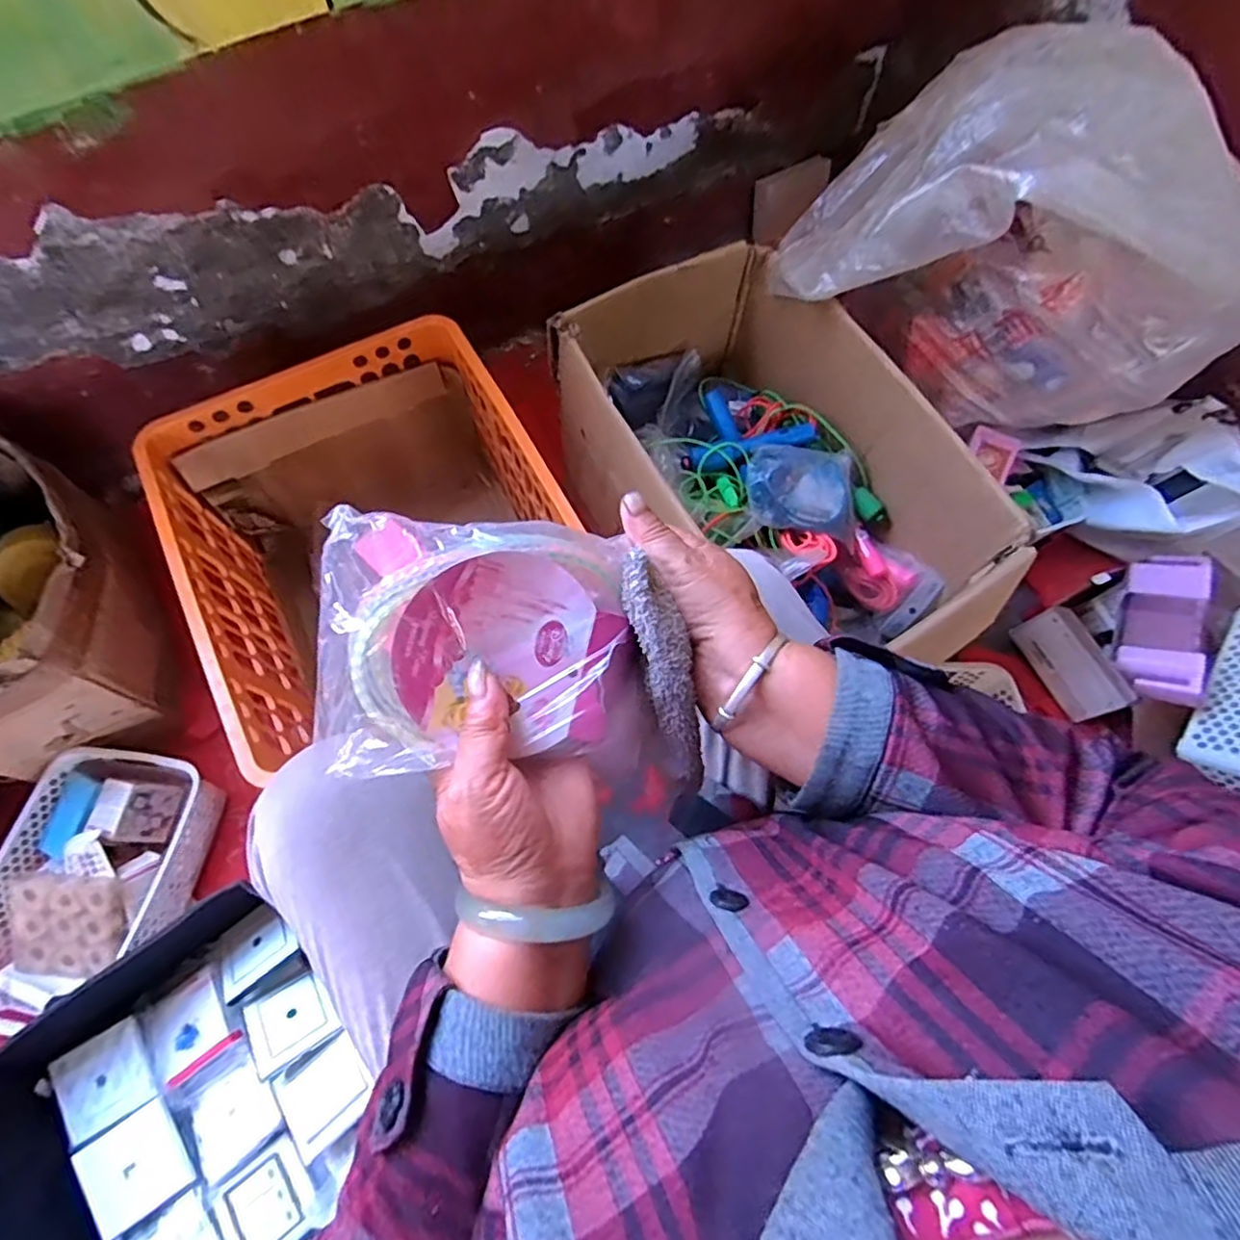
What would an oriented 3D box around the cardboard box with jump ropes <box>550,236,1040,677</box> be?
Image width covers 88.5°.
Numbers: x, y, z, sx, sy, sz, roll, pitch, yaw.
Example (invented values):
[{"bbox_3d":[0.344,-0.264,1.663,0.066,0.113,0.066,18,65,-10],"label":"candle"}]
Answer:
[{"bbox_3d":[0.167,-0.192,0.831,0.344,0.245,0.594,-27,70,-10],"label":"cardboard box with jump ropes"}]

